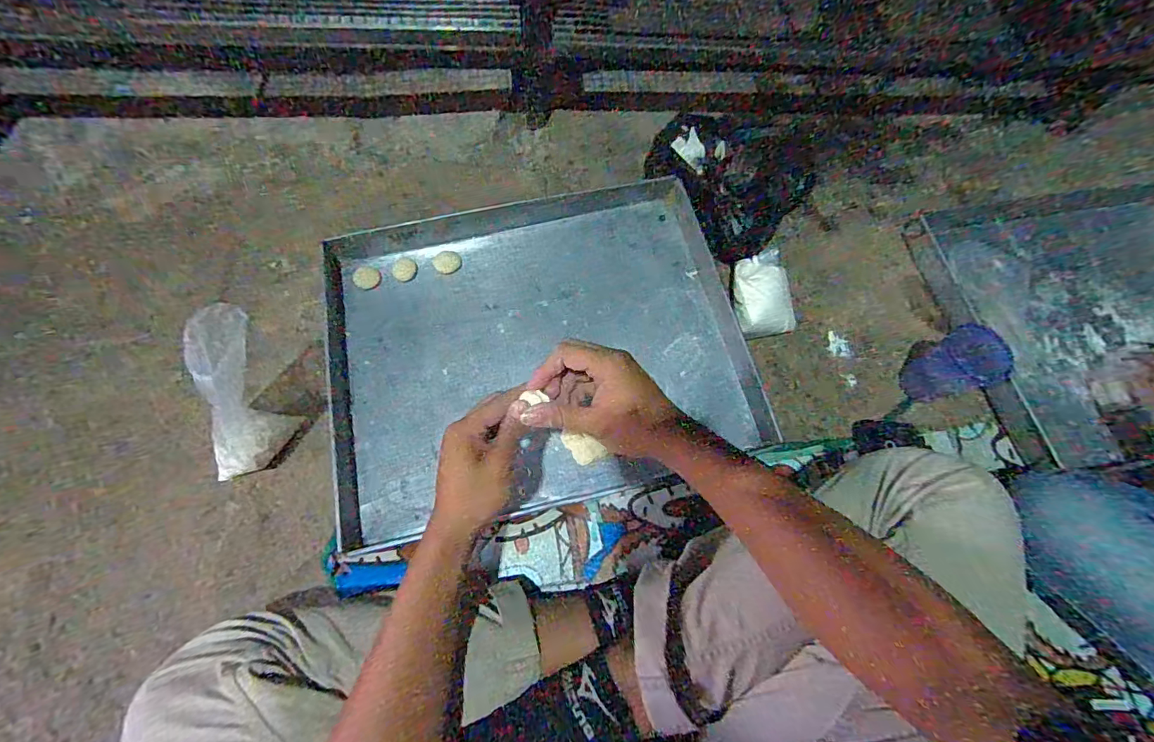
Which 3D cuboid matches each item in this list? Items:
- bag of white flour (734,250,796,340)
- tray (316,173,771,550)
[{"bbox_3d":[0.253,-0.107,0.667,0.078,0.049,0.116,-6,69,-3],"label":"bag of white flour"},{"bbox_3d":[-0.052,-0.050,0.654,0.531,0.034,0.439,-12,70,-5],"label":"tray"}]

